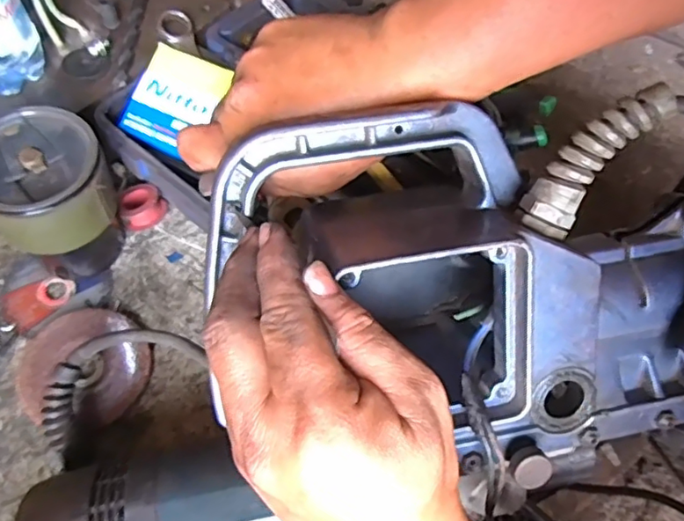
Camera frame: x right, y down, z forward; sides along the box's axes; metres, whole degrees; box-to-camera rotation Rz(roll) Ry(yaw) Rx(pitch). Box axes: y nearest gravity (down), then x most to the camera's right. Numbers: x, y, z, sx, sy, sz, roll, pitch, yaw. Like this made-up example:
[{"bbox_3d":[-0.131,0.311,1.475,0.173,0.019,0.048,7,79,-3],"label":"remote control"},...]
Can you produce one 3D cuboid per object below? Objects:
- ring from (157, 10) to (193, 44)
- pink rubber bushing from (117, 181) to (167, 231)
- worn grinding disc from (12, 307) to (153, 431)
[{"bbox_3d":[-0.142,-0.198,0.498,0.028,0.006,0.034,21,69,-17],"label":"ring"},{"bbox_3d":[-0.168,-0.046,0.499,0.034,0.027,0.035,1,60,-1],"label":"pink rubber bushing"},{"bbox_3d":[-0.191,0.077,0.431,0.095,0.016,0.086,12,60,6],"label":"worn grinding disc"}]

